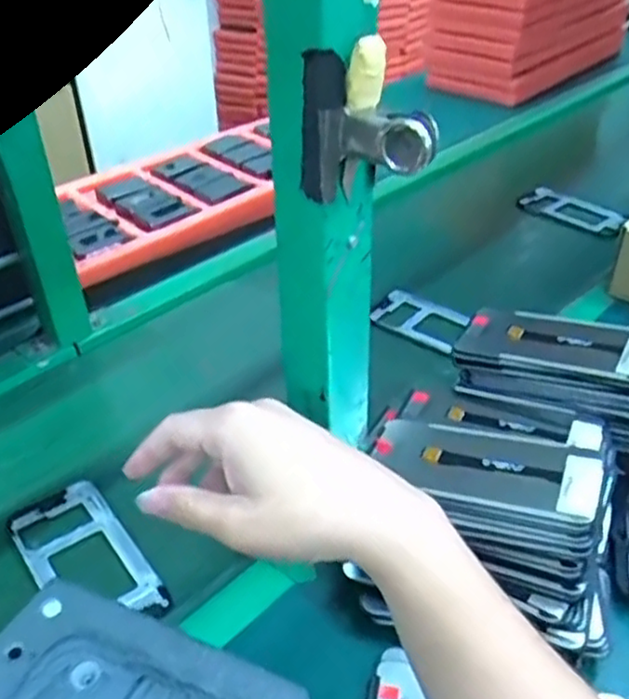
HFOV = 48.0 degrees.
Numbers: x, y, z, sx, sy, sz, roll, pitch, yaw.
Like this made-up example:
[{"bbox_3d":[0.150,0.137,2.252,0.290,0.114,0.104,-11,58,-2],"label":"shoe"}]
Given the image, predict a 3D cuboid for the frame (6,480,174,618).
[{"bbox_3d":[-0.180,0.164,0.555,0.076,0.012,0.162,-26,43,-30],"label":"frame"}]

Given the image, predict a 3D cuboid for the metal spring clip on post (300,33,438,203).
[{"bbox_3d":[0.028,-0.107,0.344,0.066,0.075,0.023,20,41,25],"label":"metal spring clip on post"}]

